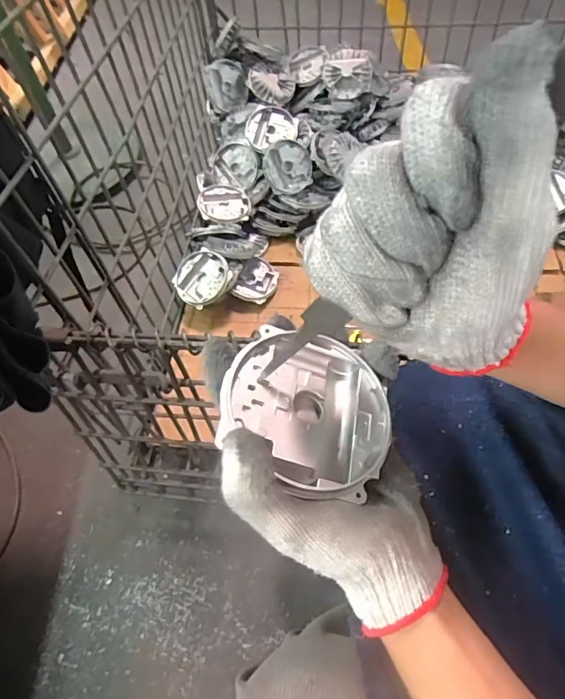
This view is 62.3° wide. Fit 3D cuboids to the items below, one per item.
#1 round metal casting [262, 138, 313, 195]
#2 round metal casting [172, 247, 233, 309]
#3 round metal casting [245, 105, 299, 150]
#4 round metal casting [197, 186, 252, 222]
[{"bbox_3d":[0.011,-0.396,1.016,0.102,0.027,0.111,-1,100,-9],"label":"round metal casting"},{"bbox_3d":[-0.155,-0.138,0.926,0.109,0.038,0.109,-5,73,17],"label":"round metal casting"},{"bbox_3d":[-0.028,-0.500,1.046,0.112,0.015,0.110,-25,74,4],"label":"round metal casting"},{"bbox_3d":[-0.125,-0.313,1.011,0.117,0.018,0.117,3,58,-5],"label":"round metal casting"}]

